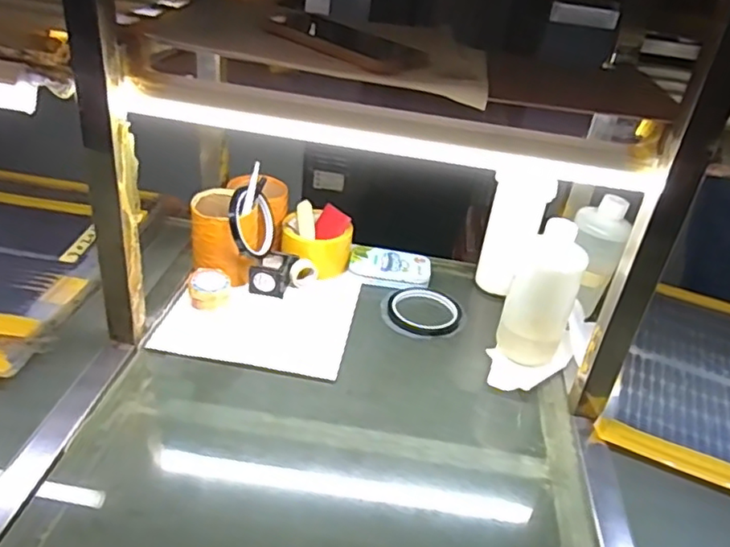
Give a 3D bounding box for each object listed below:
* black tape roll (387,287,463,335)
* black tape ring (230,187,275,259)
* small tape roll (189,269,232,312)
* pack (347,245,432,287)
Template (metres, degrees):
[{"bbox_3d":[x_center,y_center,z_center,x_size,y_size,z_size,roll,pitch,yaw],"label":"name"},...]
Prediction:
[{"bbox_3d":[0.075,0.045,0.759,0.092,0.008,0.087,5,35,-3],"label":"black tape roll"},{"bbox_3d":[-0.137,-0.061,0.746,0.017,0.081,0.089,0,-10,23],"label":"black tape ring"},{"bbox_3d":[-0.186,0.018,0.724,0.046,0.026,0.054,0,35,-10],"label":"small tape roll"},{"bbox_3d":[0.034,-0.010,0.815,0.109,0.020,0.061,8,35,1],"label":"pack"}]

